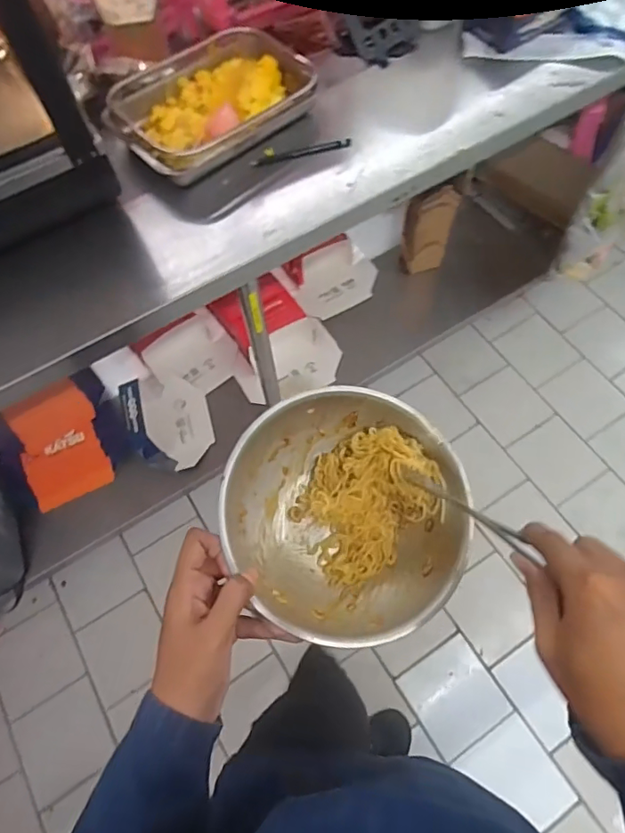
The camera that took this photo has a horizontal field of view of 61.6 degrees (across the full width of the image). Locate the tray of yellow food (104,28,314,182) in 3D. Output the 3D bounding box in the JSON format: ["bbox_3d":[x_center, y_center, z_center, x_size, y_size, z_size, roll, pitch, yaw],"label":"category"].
[{"bbox_3d":[-0.165,-0.506,0.844,0.307,0.055,0.245,-39,69,-14],"label":"tray of yellow food"}]

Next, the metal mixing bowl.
[{"bbox_3d":[0.031,0.083,0.434,0.183,0.105,0.186,-1,65,3],"label":"metal mixing bowl"}]

